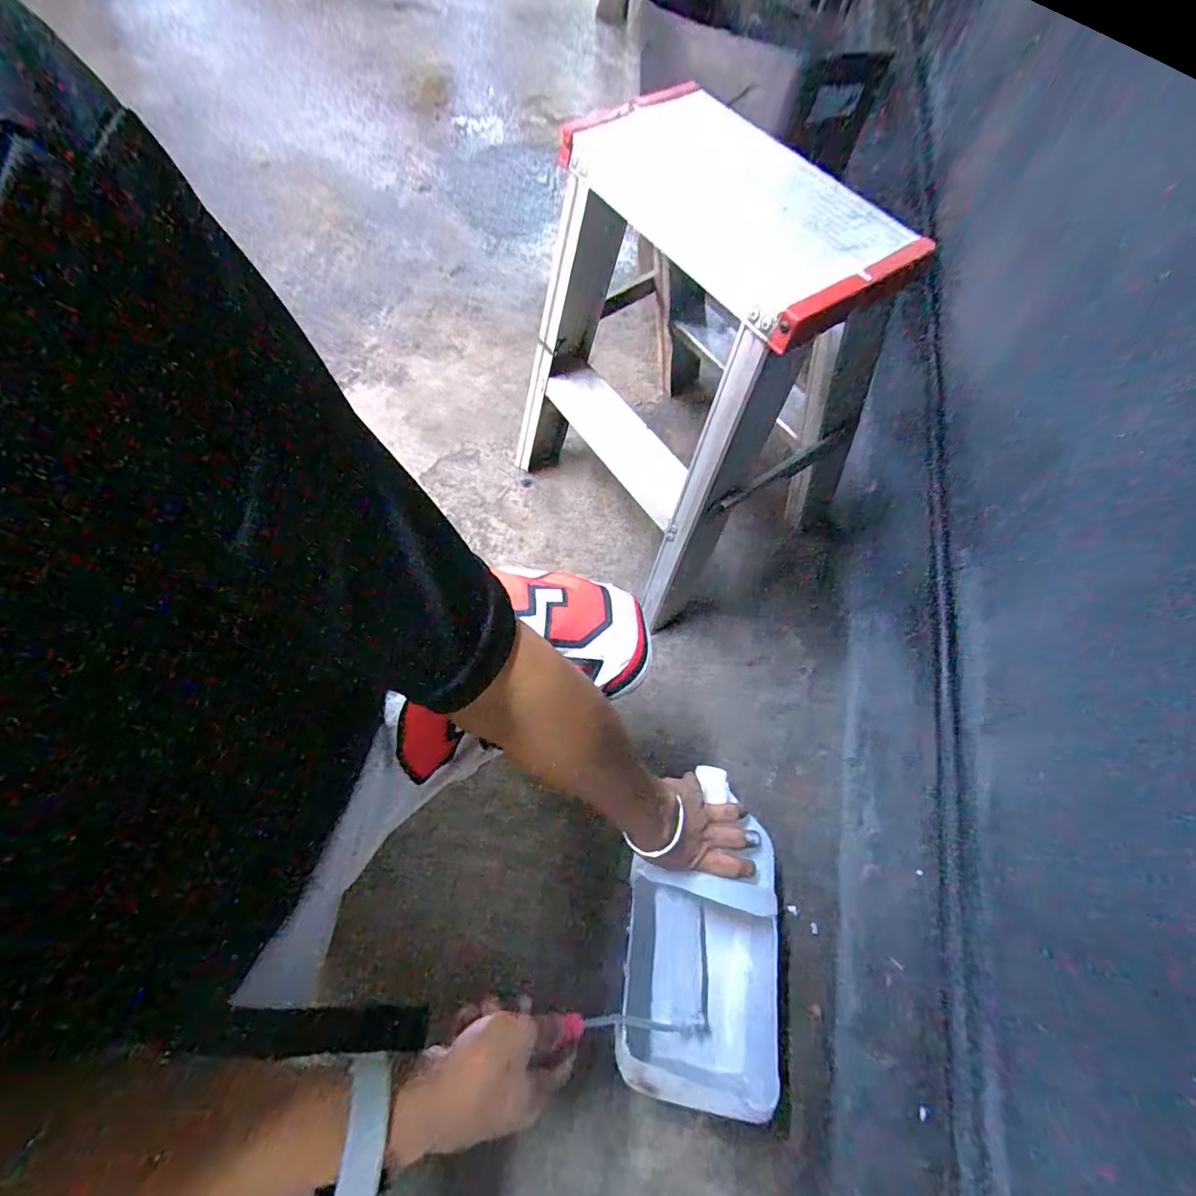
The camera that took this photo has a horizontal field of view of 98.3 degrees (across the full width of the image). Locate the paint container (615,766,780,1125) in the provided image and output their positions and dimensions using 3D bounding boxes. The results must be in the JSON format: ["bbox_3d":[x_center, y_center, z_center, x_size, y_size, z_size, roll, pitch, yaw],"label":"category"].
[{"bbox_3d":[0.109,0.328,0.531,0.153,0.126,0.262,5,66,5],"label":"paint container"}]

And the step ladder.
[{"bbox_3d":[0.092,-0.288,0.660,0.332,0.433,0.400,-30,72,-15],"label":"step ladder"}]

